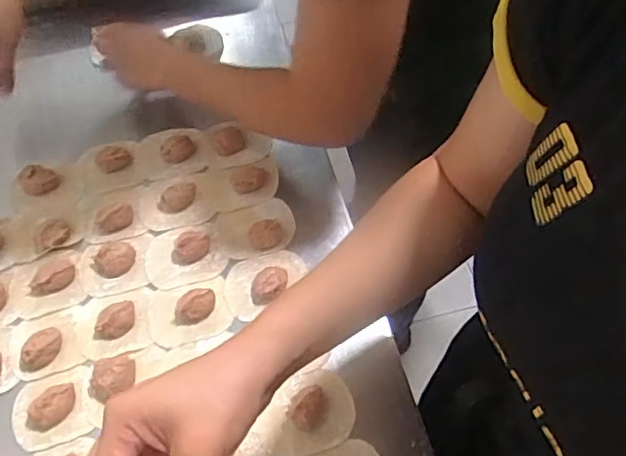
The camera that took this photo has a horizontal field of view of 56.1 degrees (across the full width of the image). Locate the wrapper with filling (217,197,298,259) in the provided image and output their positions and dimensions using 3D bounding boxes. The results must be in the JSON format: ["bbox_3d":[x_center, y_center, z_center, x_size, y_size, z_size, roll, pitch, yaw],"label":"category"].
[{"bbox_3d":[-0.064,-0.004,0.652,0.087,0.018,0.068,-16,59,-10],"label":"wrapper with filling"}]

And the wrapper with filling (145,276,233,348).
[{"bbox_3d":[-0.128,0.081,0.596,0.081,0.021,0.065,-13,58,-8],"label":"wrapper with filling"}]

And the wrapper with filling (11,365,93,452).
[{"bbox_3d":[-0.246,0.166,0.546,0.070,0.022,0.067,-15,59,-10],"label":"wrapper with filling"}]

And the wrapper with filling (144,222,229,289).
[{"bbox_3d":[-0.141,0.024,0.633,0.081,0.021,0.073,-20,60,-12],"label":"wrapper with filling"}]

